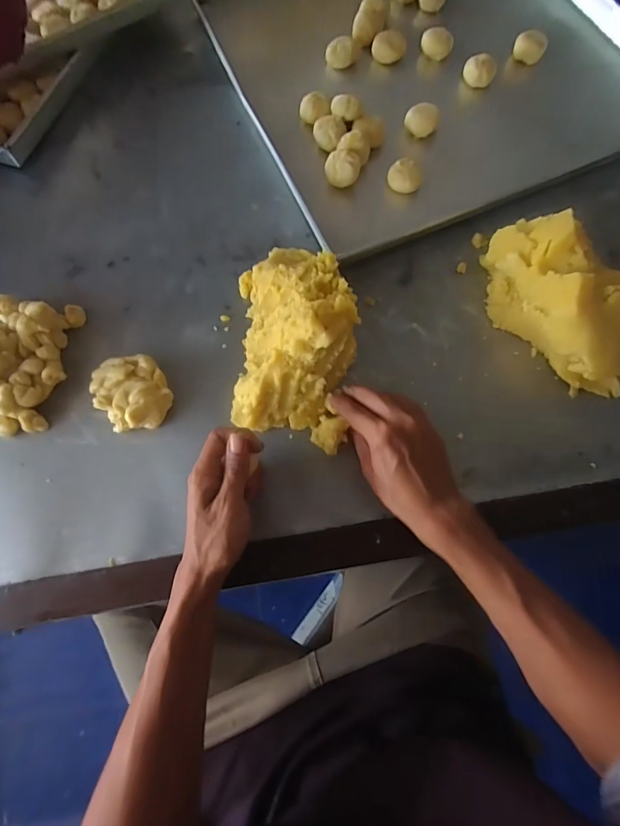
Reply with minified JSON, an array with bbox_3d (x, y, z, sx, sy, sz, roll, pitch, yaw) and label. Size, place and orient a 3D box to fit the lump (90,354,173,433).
[{"bbox_3d":[-0.184,-0.022,0.450,0.069,0.030,0.080,-26,74,-6],"label":"lump"}]

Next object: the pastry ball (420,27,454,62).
[{"bbox_3d":[0.167,-0.485,0.578,0.041,0.026,0.038,-1,73,2],"label":"pastry ball"}]

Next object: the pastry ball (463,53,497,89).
[{"bbox_3d":[0.217,-0.437,0.562,0.039,0.032,0.031,20,75,8],"label":"pastry ball"}]

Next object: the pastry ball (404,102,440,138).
[{"bbox_3d":[0.138,-0.360,0.543,0.039,0.032,0.033,12,74,6],"label":"pastry ball"}]

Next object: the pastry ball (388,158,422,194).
[{"bbox_3d":[0.112,-0.278,0.522,0.038,0.031,0.035,-1,73,2],"label":"pastry ball"}]

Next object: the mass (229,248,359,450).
[{"bbox_3d":[-0.016,-0.080,0.433,0.121,0.073,0.214,1,74,2],"label":"mass"}]

